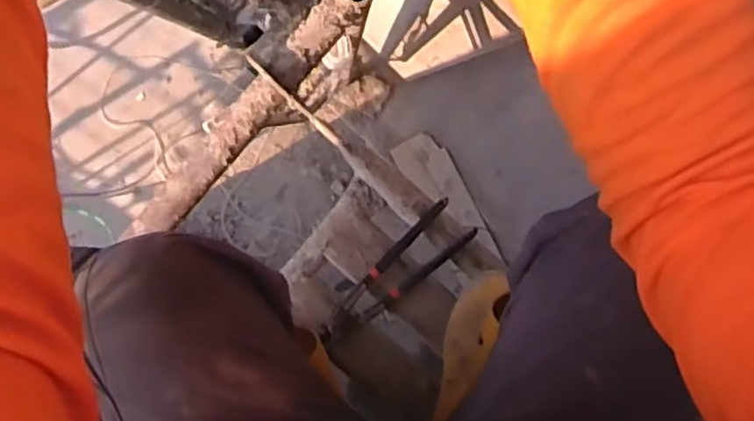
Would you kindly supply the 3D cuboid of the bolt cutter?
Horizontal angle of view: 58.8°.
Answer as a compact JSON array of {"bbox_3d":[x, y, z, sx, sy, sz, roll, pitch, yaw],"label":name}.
[{"bbox_3d":[0.020,0.079,0.792,0.212,0.020,0.059,-43,99,4],"label":"bolt cutter"}]

